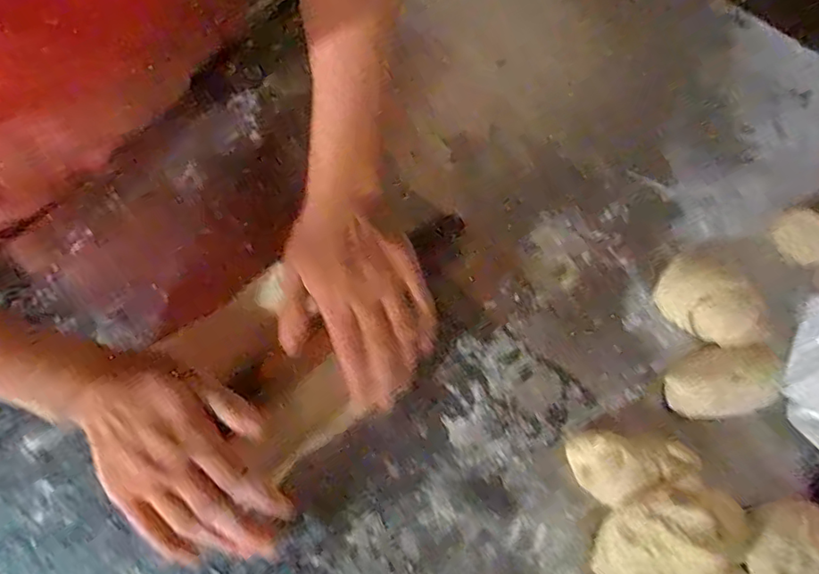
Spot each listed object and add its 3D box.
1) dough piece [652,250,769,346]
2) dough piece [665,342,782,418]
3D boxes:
[{"bbox_3d":[0.232,0.011,0.441,0.053,0.030,0.077,-37,77,-13],"label":"dough piece"},{"bbox_3d":[0.232,0.069,0.420,0.073,0.033,0.051,0,72,-2],"label":"dough piece"}]

